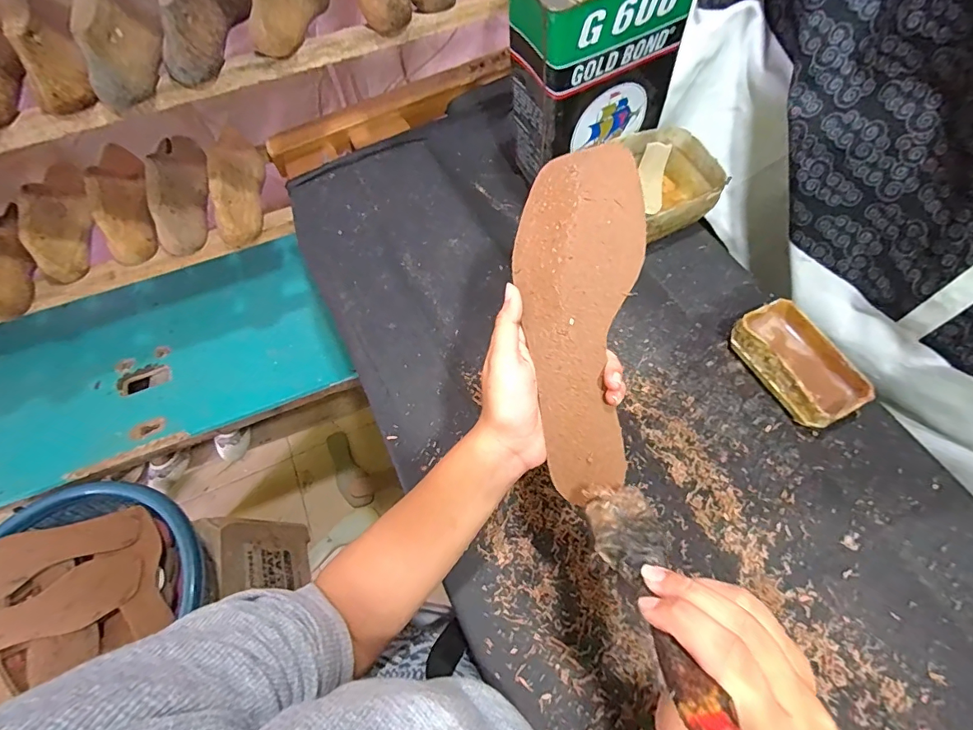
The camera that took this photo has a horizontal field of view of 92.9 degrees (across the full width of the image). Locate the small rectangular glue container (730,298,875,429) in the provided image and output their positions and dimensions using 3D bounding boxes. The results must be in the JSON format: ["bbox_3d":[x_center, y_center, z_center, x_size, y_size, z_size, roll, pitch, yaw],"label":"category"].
[{"bbox_3d":[0.316,-0.001,0.471,0.079,0.049,0.128,-26,65,-11],"label":"small rectangular glue container"}]

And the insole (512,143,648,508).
[{"bbox_3d":[0.060,-0.028,0.308,0.077,0.023,0.227,1,92,2],"label":"insole"}]

